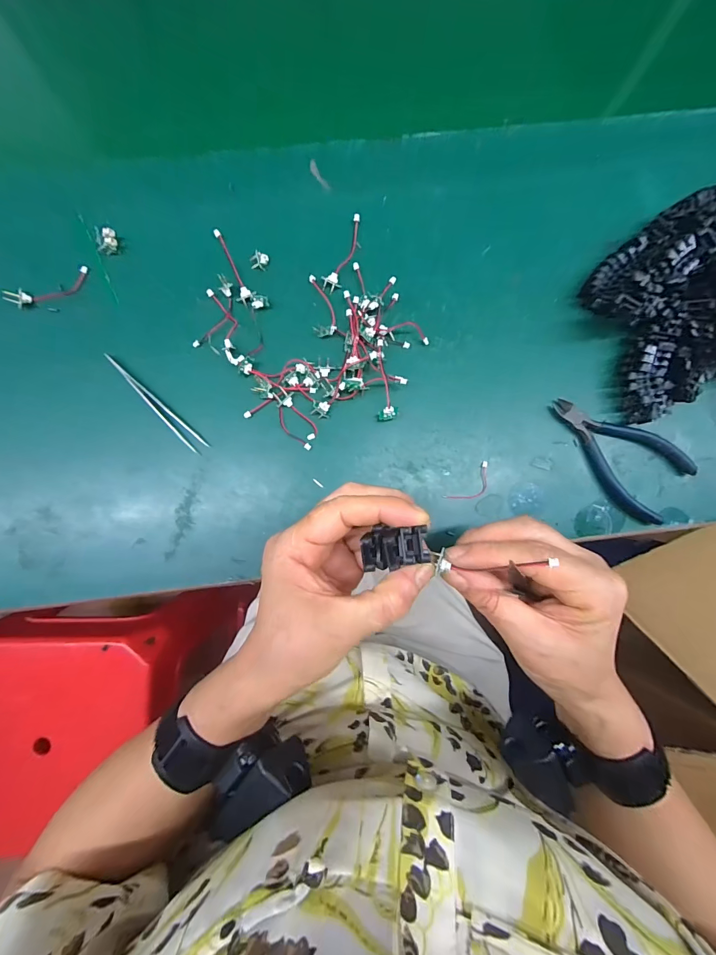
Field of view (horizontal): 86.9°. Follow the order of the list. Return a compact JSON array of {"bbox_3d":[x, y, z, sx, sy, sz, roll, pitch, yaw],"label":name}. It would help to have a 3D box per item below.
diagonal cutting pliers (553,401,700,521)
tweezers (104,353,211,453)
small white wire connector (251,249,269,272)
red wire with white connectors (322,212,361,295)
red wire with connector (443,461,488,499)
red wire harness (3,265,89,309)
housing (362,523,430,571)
[{"bbox_3d":[0.203,-0.021,0.298,0.117,0.012,0.059,40,86,1],"label":"diagonal cutting pliers"},{"bbox_3d":[-0.158,-0.058,0.292,0.105,0.006,0.011,44,86,1],"label":"tweezers"},{"bbox_3d":[-0.079,-0.173,0.301,0.013,0.004,0.014,19,86,-1],"label":"small white wire connector"},{"bbox_3d":[-0.013,-0.182,0.303,0.017,0.007,0.067,18,86,-1],"label":"red wire with white connectors"},{"bbox_3d":[0.089,0.007,0.295,0.043,0.004,0.018,-42,89,-4],"label":"red wire with connector"},{"bbox_3d":[-0.235,-0.146,0.288,0.059,0.011,0.016,-22,88,-3],"label":"red wire harness"},{"bbox_3d":[0.020,0.037,0.203,0.033,0.016,0.021,-6,80,-2],"label":"housing"}]

